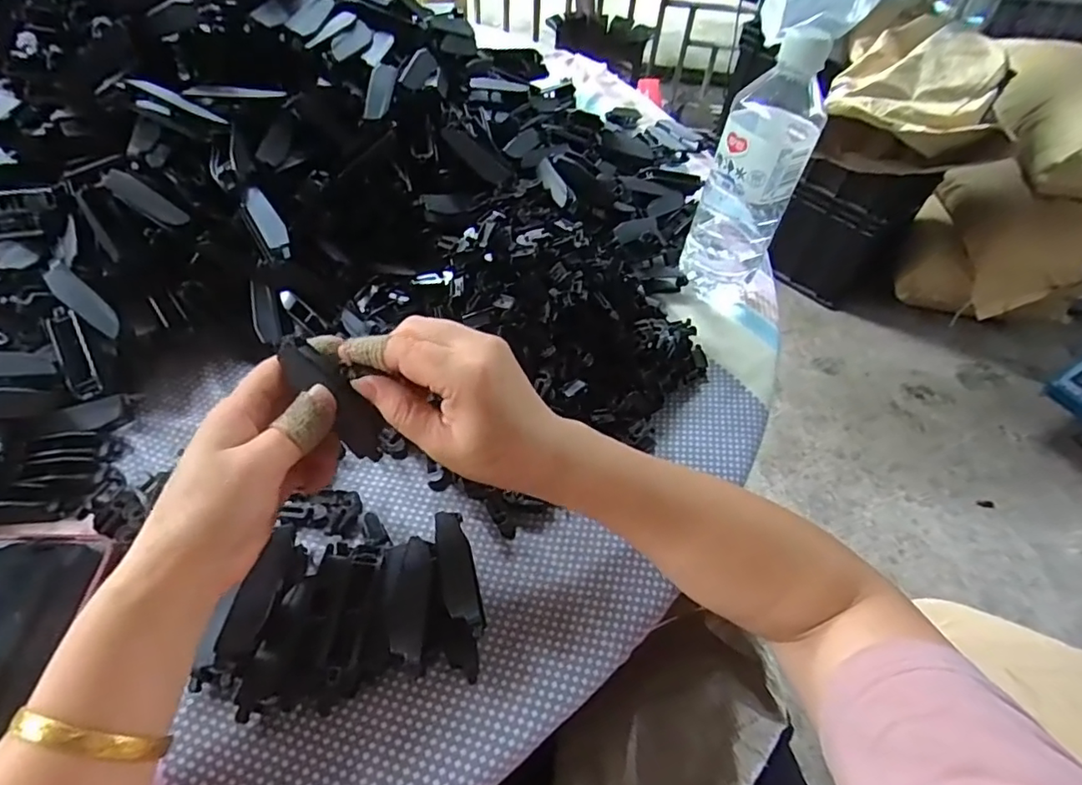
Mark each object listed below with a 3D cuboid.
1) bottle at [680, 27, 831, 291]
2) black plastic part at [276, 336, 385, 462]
[{"bbox_3d":[0.170,-0.173,0.457,0.066,0.199,0.066,20,53,11],"label":"bottle"},{"bbox_3d":[-0.105,0.003,0.294,0.021,0.015,0.075,-44,108,-32],"label":"black plastic part"}]

